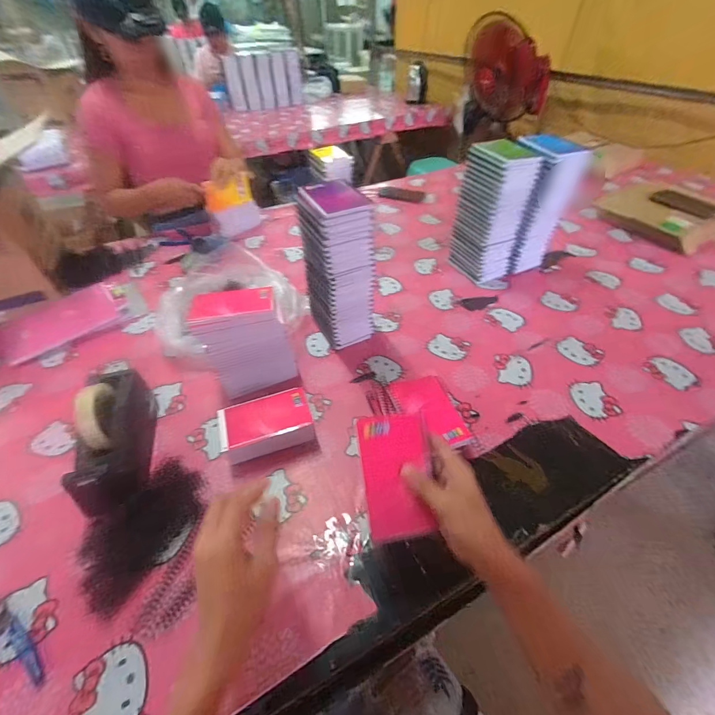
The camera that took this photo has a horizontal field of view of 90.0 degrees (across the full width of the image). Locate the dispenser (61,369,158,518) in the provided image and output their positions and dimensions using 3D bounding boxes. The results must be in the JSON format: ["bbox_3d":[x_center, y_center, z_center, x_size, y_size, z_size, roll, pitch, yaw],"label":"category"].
[{"bbox_3d":[-0.370,0.118,0.542,0.079,0.122,0.212,-13,46,-11],"label":"dispenser"}]

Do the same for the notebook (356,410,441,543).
[{"bbox_3d":[0.048,0.131,0.407,0.082,0.011,0.130,-6,68,-6],"label":"notebook"}]

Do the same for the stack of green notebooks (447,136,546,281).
[{"bbox_3d":[0.307,-0.322,0.831,0.089,0.286,0.123,-25,50,-21],"label":"stack of green notebooks"}]

